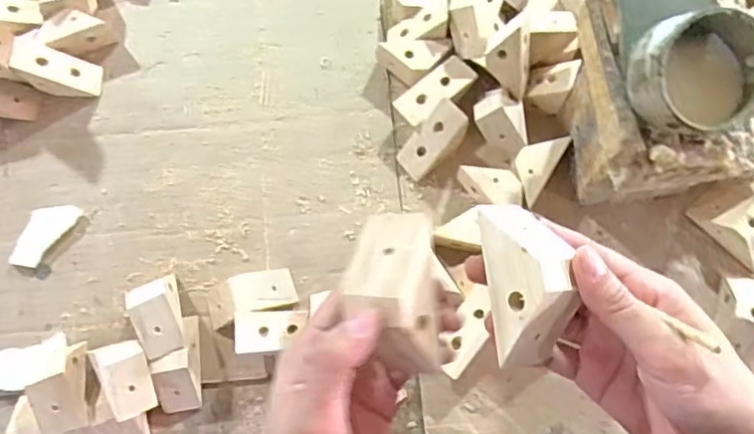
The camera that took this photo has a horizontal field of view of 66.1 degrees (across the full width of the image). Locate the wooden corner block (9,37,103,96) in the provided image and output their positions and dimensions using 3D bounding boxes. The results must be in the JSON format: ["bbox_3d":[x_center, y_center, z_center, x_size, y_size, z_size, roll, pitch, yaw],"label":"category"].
[{"bbox_3d":[-0.330,-0.154,0.601,0.060,0.062,0.037,-4,74,1],"label":"wooden corner block"}]

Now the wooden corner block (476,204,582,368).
[{"bbox_3d":[0.076,0.031,0.288,0.040,0.036,0.079,-7,72,0],"label":"wooden corner block"}]

